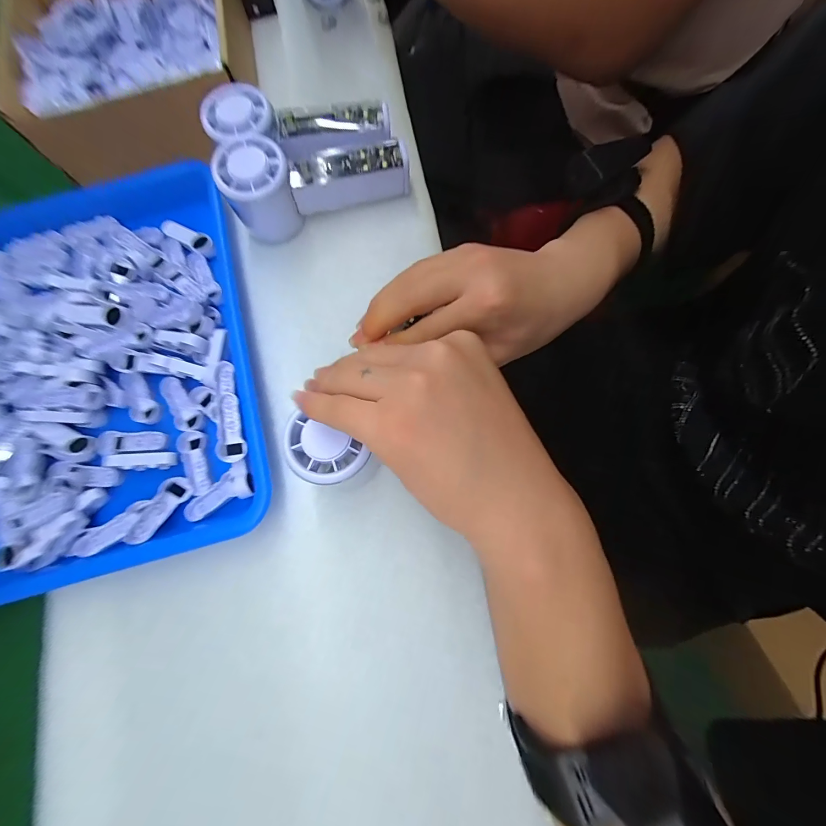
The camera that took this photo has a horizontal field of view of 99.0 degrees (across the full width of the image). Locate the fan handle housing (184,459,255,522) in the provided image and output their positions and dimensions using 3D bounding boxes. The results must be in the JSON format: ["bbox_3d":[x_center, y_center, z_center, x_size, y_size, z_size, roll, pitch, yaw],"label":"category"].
[{"bbox_3d":[-0.143,0.060,0.263,0.057,0.015,0.025,-34,76,9],"label":"fan handle housing"}]

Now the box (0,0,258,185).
[{"bbox_3d":[-0.264,-0.340,0.336,0.199,0.063,0.203,-12,76,1],"label":"box"}]

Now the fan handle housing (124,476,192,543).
[{"bbox_3d":[-0.185,0.070,0.258,0.017,0.011,0.051,24,62,8],"label":"fan handle housing"}]

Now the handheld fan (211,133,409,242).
[{"bbox_3d":[-0.082,-0.204,0.302,0.151,0.057,0.056,-20,76,-1],"label":"handheld fan"}]

